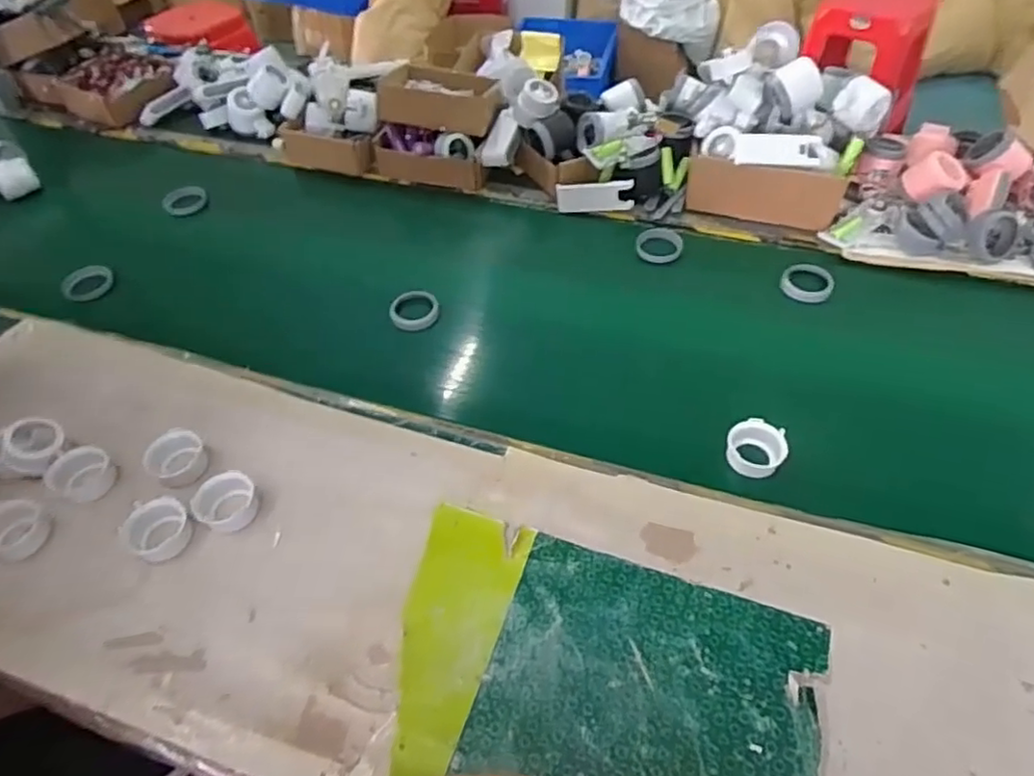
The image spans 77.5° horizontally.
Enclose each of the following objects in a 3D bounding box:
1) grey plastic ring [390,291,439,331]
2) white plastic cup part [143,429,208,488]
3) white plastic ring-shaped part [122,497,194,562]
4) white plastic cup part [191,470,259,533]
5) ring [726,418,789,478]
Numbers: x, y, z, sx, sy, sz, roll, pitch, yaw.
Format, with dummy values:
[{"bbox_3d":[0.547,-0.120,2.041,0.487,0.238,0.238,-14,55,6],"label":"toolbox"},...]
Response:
[{"bbox_3d":[-0.126,-0.096,0.796,0.059,0.021,0.051,-13,50,-8],"label":"grey plastic ring"},{"bbox_3d":[-0.338,0.068,0.644,0.058,0.029,0.055,-1,50,2],"label":"white plastic cup part"},{"bbox_3d":[-0.326,0.128,0.588,0.057,0.025,0.053,-1,50,2],"label":"white plastic ring-shaped part"},{"bbox_3d":[-0.273,0.106,0.608,0.052,0.032,0.054,-1,50,2],"label":"white plastic cup part"},{"bbox_3d":[0.233,0.060,0.630,0.054,0.033,0.046,27,56,23],"label":"ring"}]

